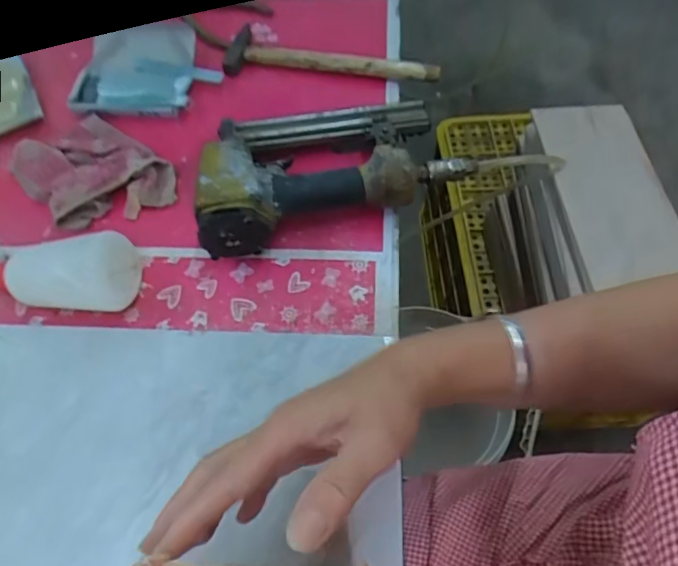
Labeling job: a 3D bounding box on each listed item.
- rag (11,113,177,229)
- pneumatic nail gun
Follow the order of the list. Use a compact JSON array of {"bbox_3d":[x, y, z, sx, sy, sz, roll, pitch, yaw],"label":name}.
[{"bbox_3d":[-0.248,-0.113,0.501,0.156,0.021,0.114,38,68,21],"label":"rag"},{"bbox_3d":[-0.007,-0.119,0.472,0.264,0.064,0.146,-16,61,-7],"label":"pneumatic nail gun"}]

